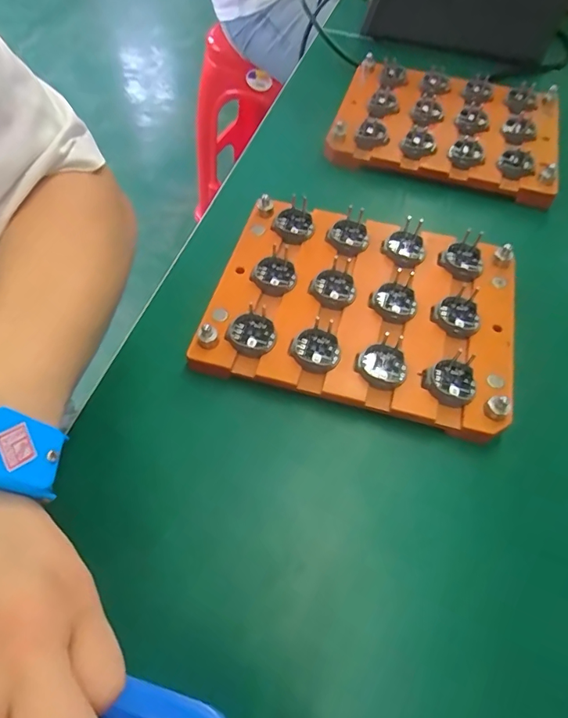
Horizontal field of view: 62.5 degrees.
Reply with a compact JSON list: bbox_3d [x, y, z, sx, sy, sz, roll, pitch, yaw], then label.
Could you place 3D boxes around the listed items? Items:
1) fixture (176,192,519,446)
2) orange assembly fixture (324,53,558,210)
[{"bbox_3d":[0.051,-0.034,0.305,0.184,0.031,0.141,15,59,5],"label":"fixture"},{"bbox_3d":[0.145,-0.210,0.419,0.189,0.030,0.144,15,59,6],"label":"orange assembly fixture"}]

